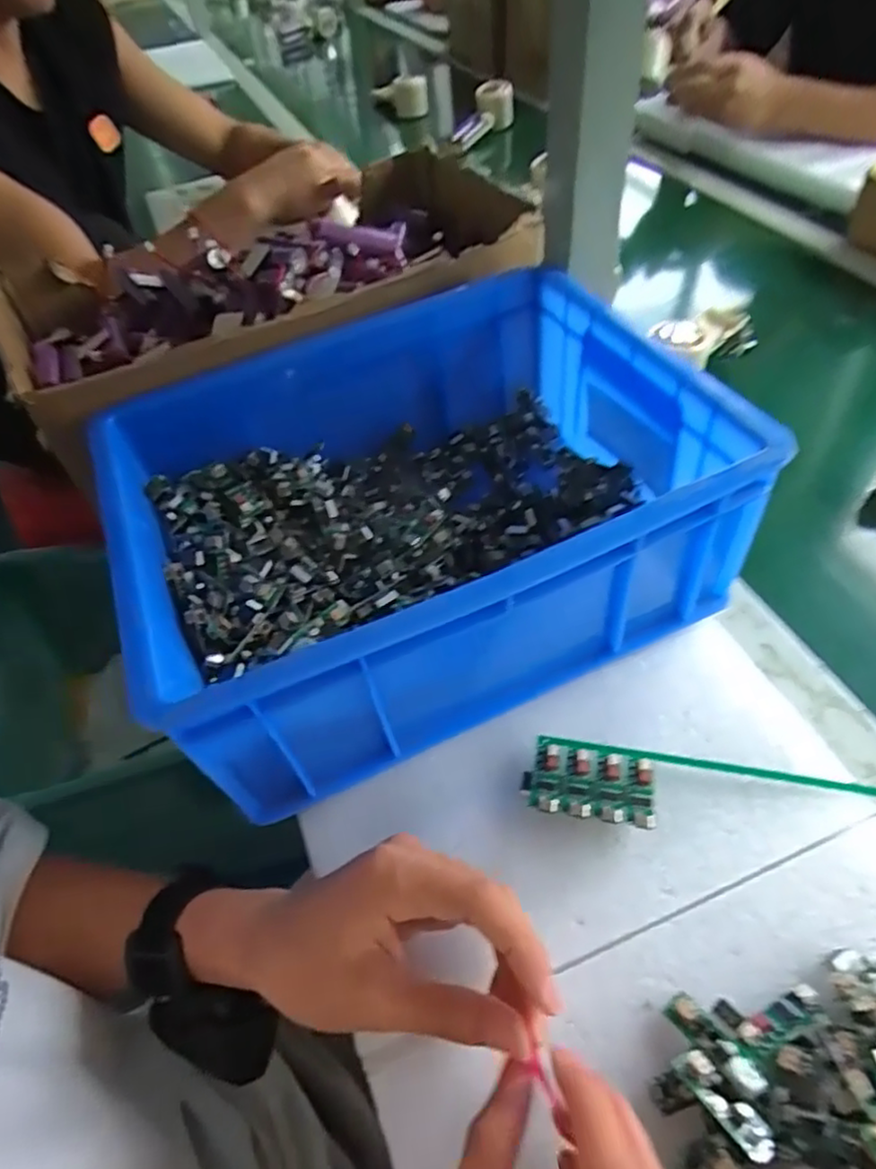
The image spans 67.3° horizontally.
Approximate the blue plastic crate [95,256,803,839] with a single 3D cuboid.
[{"bbox_3d":[-0.018,-0.055,0.416,0.332,0.119,0.266,-23,53,-12],"label":"blue plastic crate"}]

